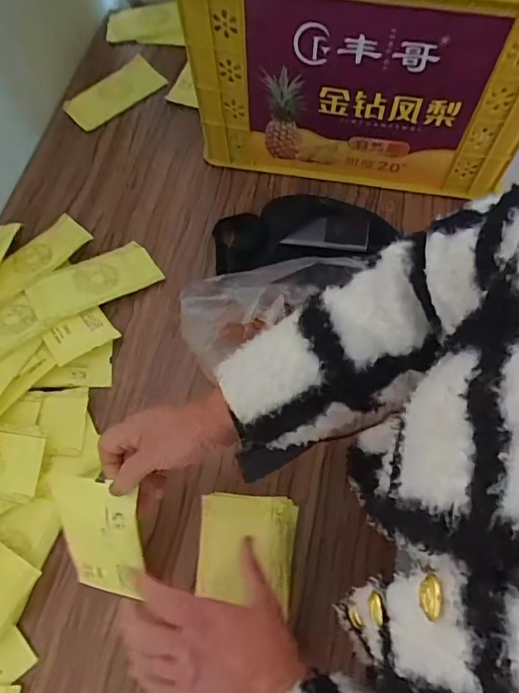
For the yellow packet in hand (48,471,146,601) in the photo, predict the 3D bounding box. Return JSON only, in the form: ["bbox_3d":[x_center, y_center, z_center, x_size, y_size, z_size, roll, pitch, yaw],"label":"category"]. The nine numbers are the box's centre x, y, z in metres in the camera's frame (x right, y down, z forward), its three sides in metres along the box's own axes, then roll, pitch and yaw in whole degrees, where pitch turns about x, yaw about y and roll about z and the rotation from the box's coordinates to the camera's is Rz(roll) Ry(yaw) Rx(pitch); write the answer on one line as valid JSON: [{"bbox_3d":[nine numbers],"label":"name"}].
[{"bbox_3d":[-0.153,0.193,0.487,0.080,0.165,0.015,6,33,8],"label":"yellow packet in hand"}]

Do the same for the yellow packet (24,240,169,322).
[{"bbox_3d":[-0.227,-0.093,0.680,0.170,0.015,0.078,-27,67,-25],"label":"yellow packet"}]

